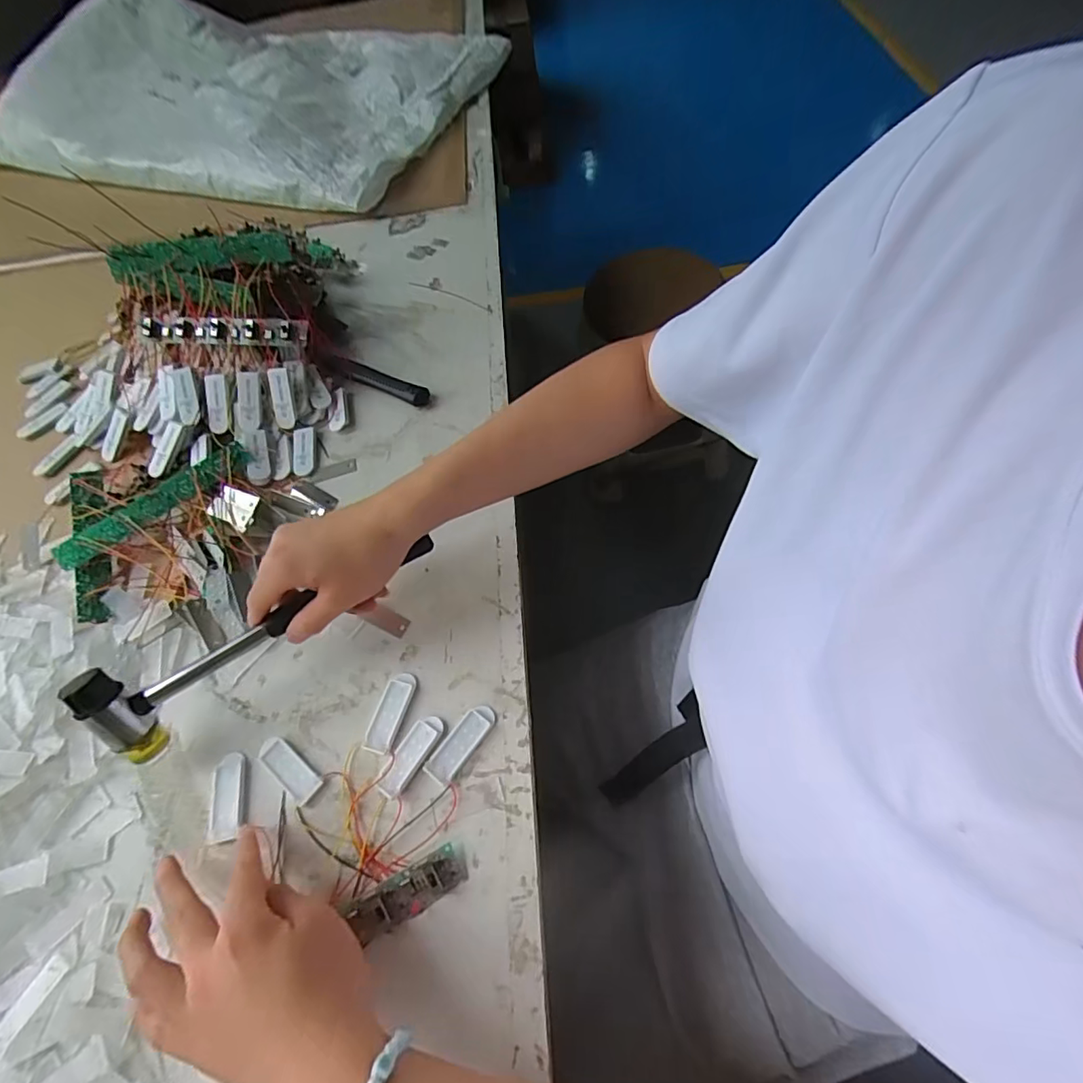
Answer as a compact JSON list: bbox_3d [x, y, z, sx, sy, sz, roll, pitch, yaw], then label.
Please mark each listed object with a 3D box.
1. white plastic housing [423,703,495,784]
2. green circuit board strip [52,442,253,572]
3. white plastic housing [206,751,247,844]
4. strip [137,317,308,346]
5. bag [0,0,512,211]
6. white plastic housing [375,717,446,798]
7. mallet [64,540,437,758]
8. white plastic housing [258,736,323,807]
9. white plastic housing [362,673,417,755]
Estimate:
[{"bbox_3d":[-0.055,0.140,0.379,0.021,0.004,0.057,34,66,22],"label":"white plastic housing"},{"bbox_3d":[-0.350,-0.038,0.491,0.175,0.011,0.032,-39,85,-19],"label":"green circuit board strip"},{"bbox_3d":[-0.220,0.178,0.379,0.025,0.004,0.056,-14,58,-4],"label":"white plastic housing"},{"bbox_3d":[-0.317,-0.211,0.539,0.166,0.021,0.026,1,62,9],"label":"strip"},{"bbox_3d":[-0.539,-0.822,0.964,0.822,0.102,0.582,19,61,15],"label":"bag"},{"bbox_3d":[-0.090,0.148,0.377,0.021,0.006,0.058,25,63,18],"label":"white plastic housing"},{"bbox_3d":[-0.199,0.052,0.396,0.247,0.071,0.029,-38,30,-17],"label":"mallet"},{"bbox_3d":[-0.179,0.161,0.384,0.056,0.004,0.020,33,66,22],"label":"white plastic housing"},{"bbox_3d":[-0.110,0.124,0.395,0.023,0.005,0.057,13,60,12],"label":"white plastic housing"}]

